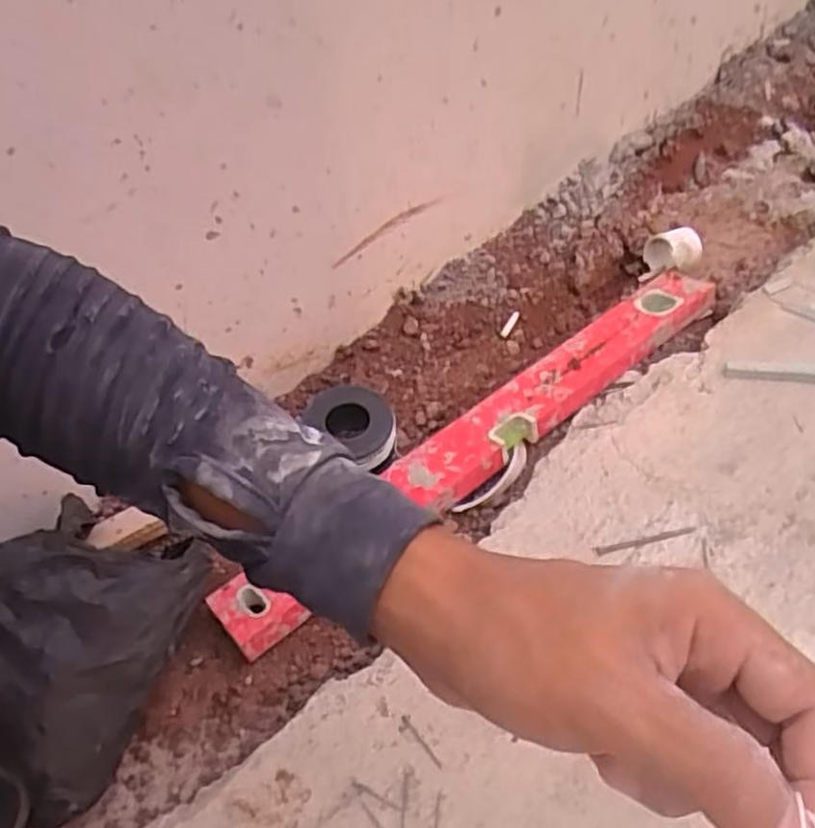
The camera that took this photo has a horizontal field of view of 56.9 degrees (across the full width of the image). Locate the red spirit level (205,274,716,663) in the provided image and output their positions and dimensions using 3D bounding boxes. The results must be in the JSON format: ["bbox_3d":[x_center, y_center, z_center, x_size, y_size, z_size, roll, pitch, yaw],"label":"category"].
[{"bbox_3d":[0.078,0.017,0.687,0.570,0.032,0.064,-36,54,-22],"label":"red spirit level"}]

